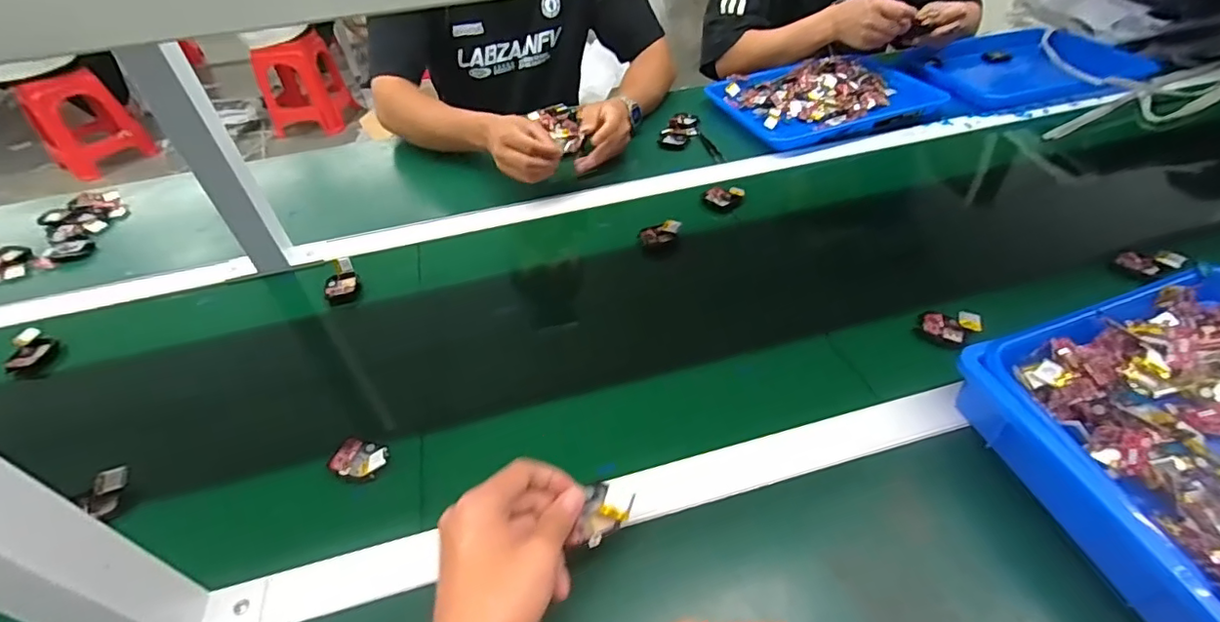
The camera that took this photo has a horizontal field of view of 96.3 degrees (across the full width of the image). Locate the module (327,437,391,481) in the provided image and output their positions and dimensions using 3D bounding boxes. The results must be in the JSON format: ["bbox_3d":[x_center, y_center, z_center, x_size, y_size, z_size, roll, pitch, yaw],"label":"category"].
[{"bbox_3d":[-0.217,0.129,0.474,0.049,0.012,0.037,7,44,14],"label":"module"}]

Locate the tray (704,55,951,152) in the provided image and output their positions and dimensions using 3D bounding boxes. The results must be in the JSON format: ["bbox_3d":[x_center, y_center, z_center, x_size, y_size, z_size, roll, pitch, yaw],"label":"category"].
[{"bbox_3d":[0.374,-0.366,0.926,0.363,0.043,0.228,-16,44,-10],"label":"tray"}]

